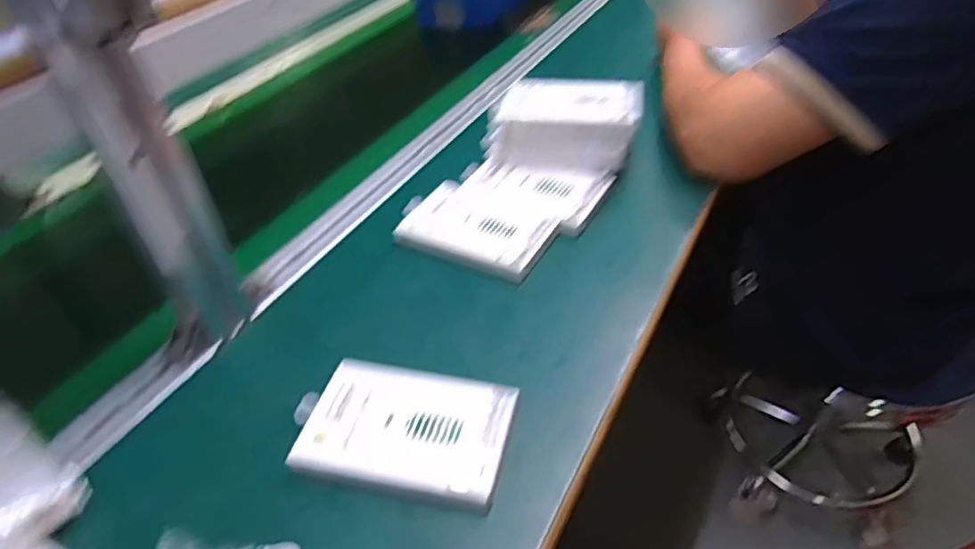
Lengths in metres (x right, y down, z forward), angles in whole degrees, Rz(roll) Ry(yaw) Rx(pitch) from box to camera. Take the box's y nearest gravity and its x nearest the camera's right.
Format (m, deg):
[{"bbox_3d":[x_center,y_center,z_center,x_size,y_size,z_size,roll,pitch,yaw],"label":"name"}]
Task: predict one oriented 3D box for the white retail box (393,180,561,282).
[{"bbox_3d":[-0.013,-0.046,0.556,0.142,0.011,0.096,18,47,24],"label":"white retail box"}]

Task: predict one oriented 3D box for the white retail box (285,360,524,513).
[{"bbox_3d":[-0.057,0.100,0.402,0.142,0.012,0.093,8,43,15],"label":"white retail box"}]

